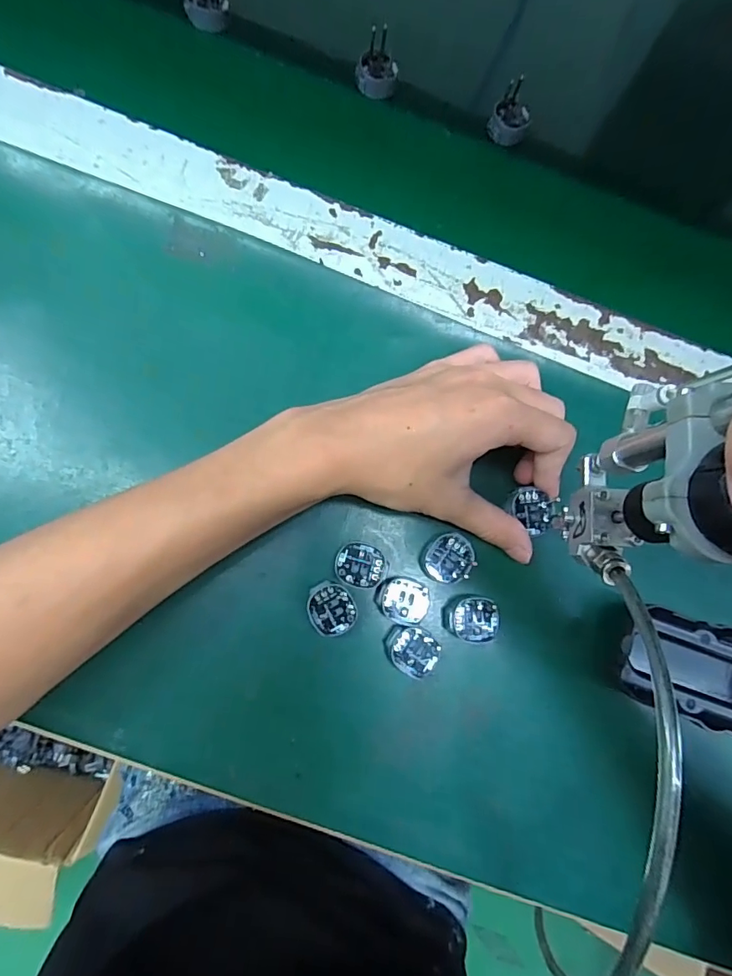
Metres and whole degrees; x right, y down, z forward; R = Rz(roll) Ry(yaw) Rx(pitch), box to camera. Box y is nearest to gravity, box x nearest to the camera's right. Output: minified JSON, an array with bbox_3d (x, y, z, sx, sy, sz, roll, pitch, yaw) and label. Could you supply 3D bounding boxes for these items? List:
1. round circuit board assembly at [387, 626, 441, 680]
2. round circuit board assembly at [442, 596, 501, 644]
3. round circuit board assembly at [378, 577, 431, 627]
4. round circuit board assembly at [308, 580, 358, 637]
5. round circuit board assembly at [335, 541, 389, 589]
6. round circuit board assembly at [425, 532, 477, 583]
[{"bbox_3d":[0.026,0.088,0.262,0.029,0.004,0.024,33,81,0],"label":"round circuit board assembly"},{"bbox_3d":[0.058,0.072,0.267,0.031,0.005,0.024,8,81,-4],"label":"round circuit board assembly"},{"bbox_3d":[0.021,0.061,0.264,0.029,0.004,0.024,26,81,-1],"label":"round circuit board assembly"},{"bbox_3d":[-0.018,0.065,0.261,0.024,0.004,0.028,-30,86,-8],"label":"round circuit board assembly"},{"bbox_3d":[-0.002,0.042,0.264,0.027,0.004,0.023,14,81,-3],"label":"round circuit board assembly"},{"bbox_3d":[0.047,0.039,0.270,0.027,0.004,0.025,1,82,-5],"label":"round circuit board assembly"}]

